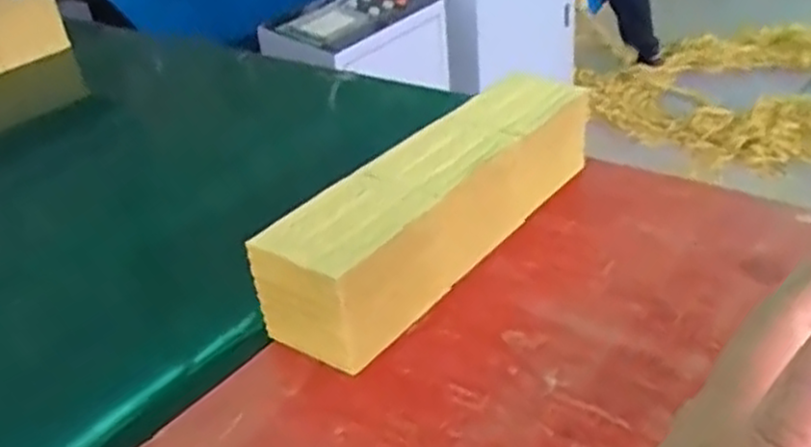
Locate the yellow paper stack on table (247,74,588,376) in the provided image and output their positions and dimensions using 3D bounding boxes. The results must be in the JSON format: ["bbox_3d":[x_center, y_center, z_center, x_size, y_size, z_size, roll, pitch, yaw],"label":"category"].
[{"bbox_3d":[0.038,-0.027,0.876,0.118,0.123,0.472,18,39,34],"label":"yellow paper stack on table"}]

